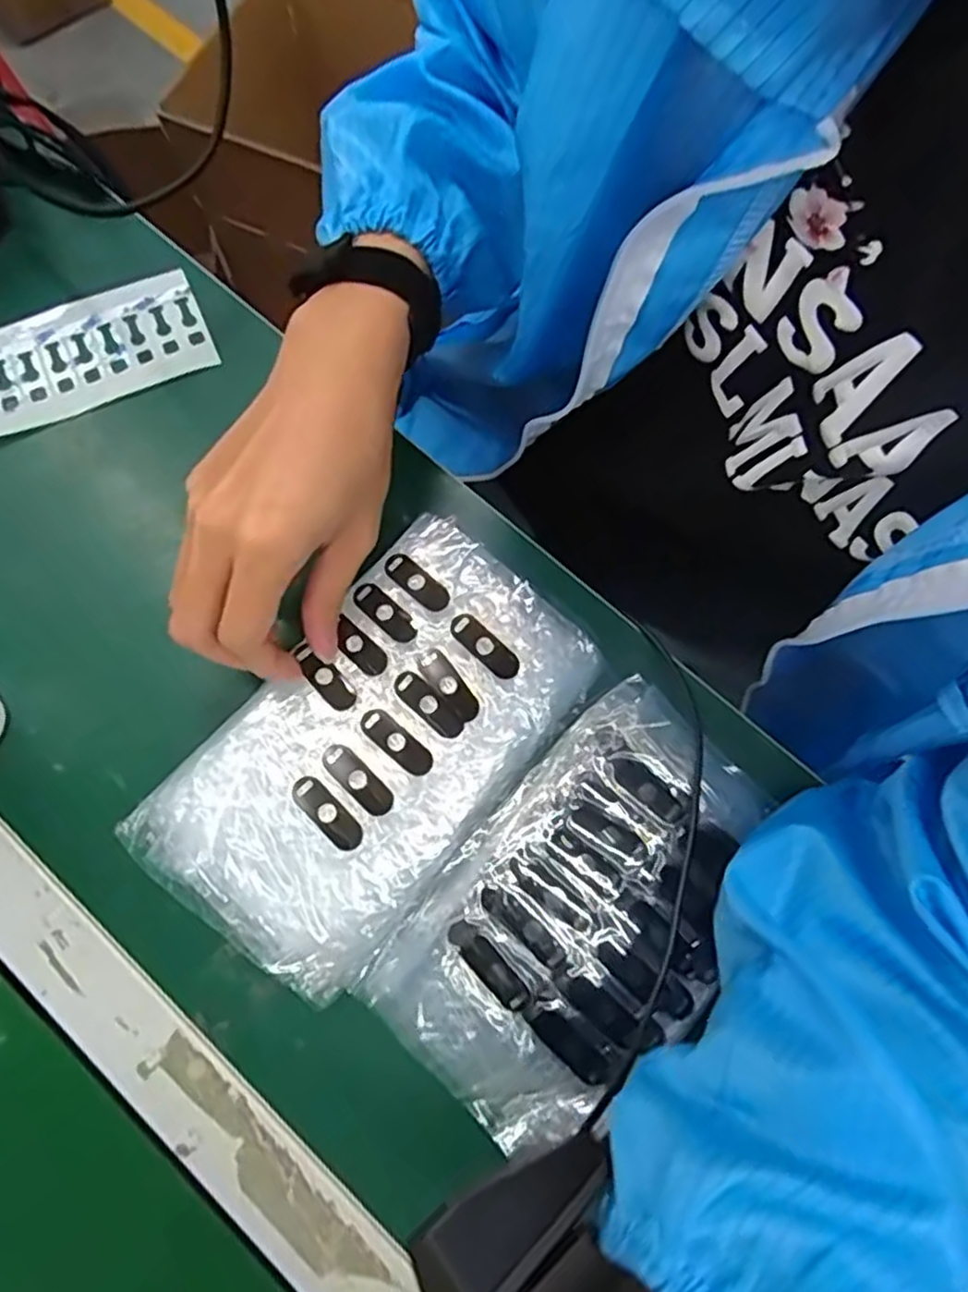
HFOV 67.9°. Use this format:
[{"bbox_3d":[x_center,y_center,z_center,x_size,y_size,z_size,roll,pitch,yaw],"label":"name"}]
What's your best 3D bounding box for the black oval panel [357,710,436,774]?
[{"bbox_3d":[-0.042,0.046,0.348,0.040,0.004,0.013,40,77,4],"label":"black oval panel"}]

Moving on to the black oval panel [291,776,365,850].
[{"bbox_3d":[-0.074,0.079,0.339,0.015,0.006,0.040,-43,80,-13],"label":"black oval panel"}]

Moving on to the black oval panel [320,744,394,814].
[{"bbox_3d":[-0.060,0.064,0.342,0.040,0.004,0.014,45,75,3],"label":"black oval panel"}]

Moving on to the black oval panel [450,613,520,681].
[{"bbox_3d":[0.001,0.000,0.360,0.040,0.005,0.014,40,76,9],"label":"black oval panel"}]

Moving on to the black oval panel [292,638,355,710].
[{"bbox_3d":[-0.080,0.014,0.356,0.014,0.006,0.042,-39,76,-12],"label":"black oval panel"}]

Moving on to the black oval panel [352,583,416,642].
[{"bbox_3d":[-0.051,-0.017,0.364,0.039,0.004,0.014,41,76,9],"label":"black oval panel"}]

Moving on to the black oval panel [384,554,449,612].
[{"bbox_3d":[-0.035,-0.033,0.367,0.040,0.004,0.014,42,76,9],"label":"black oval panel"}]

